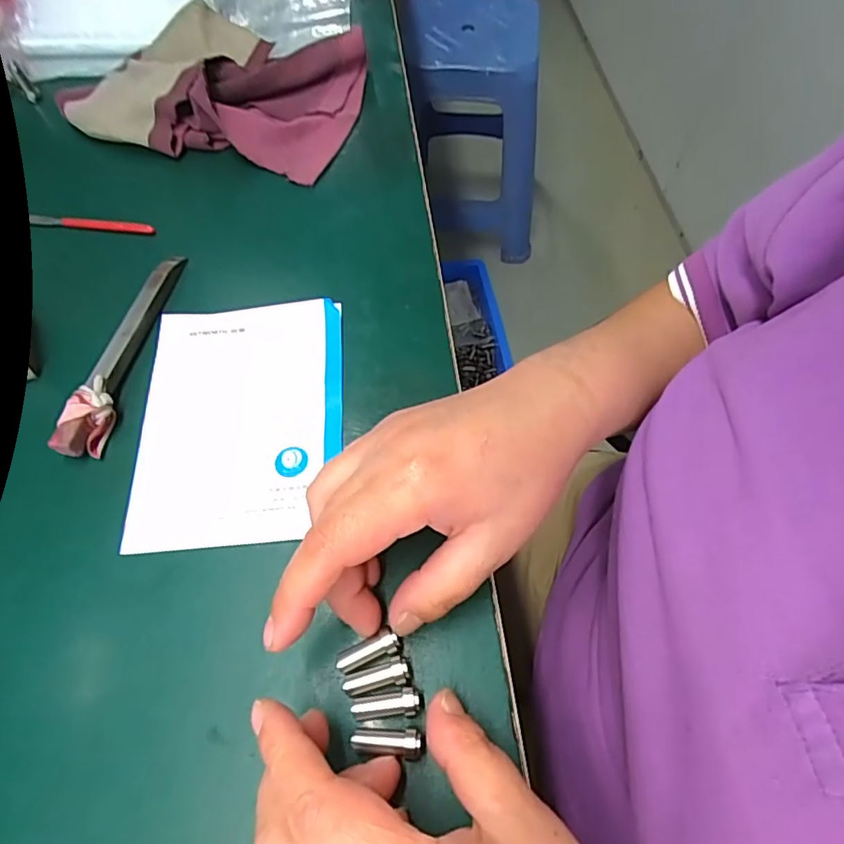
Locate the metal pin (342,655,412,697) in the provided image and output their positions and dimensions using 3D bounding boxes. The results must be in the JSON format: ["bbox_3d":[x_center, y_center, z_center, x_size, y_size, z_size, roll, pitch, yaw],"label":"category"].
[{"bbox_3d":[-0.018,0.105,0.224,0.027,0.010,0.010,-18,62,-7],"label":"metal pin"}]

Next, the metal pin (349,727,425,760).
[{"bbox_3d":[-0.014,0.123,0.211,0.028,0.007,0.010,-1,61,2],"label":"metal pin"}]

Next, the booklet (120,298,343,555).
[{"bbox_3d":[-0.096,-0.004,0.290,0.105,0.006,0.137,-5,61,0],"label":"booklet"}]

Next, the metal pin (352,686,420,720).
[{"bbox_3d":[-0.014,0.112,0.218,0.027,0.006,0.010,-8,61,-2],"label":"metal pin"}]

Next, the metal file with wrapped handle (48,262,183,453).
[{"bbox_3d":[-0.163,-0.043,0.308,0.019,0.017,0.135,8,62,6],"label":"metal file with wrapped handle"}]

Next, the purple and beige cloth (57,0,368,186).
[{"bbox_3d":[-0.147,-0.255,0.409,0.197,0.034,0.145,16,63,11],"label":"purple and beige cloth"}]

